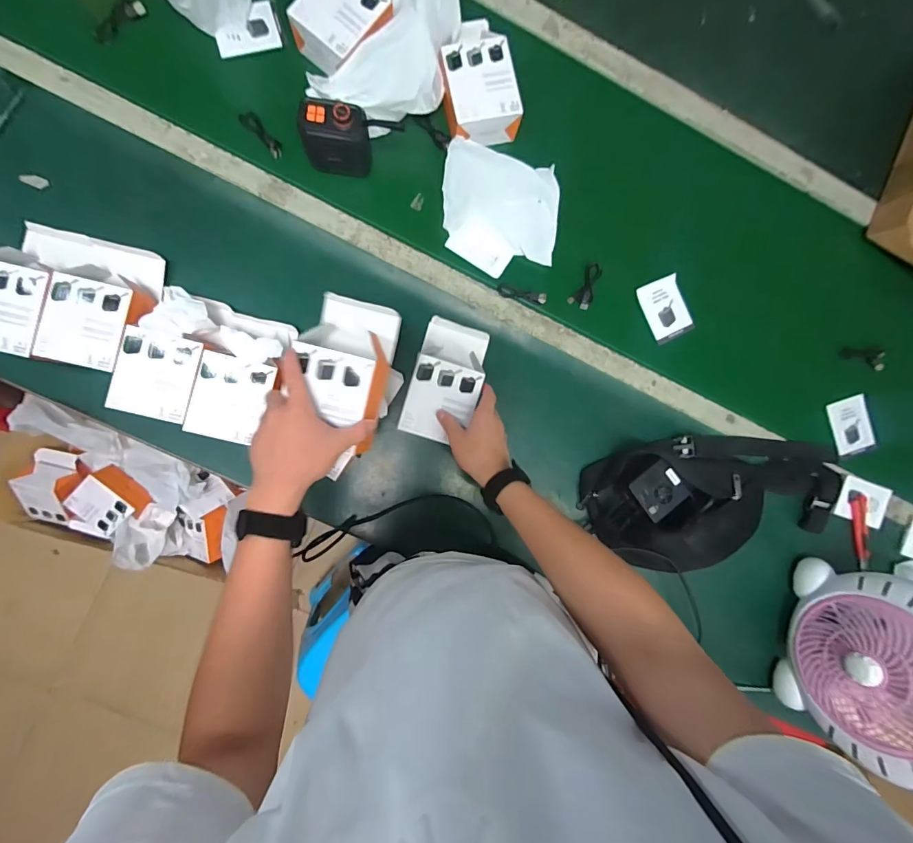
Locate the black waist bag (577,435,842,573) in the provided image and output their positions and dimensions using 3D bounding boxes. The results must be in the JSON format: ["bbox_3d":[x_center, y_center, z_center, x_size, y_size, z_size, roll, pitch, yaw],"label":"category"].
[{"bbox_3d":[0.423,0.116,0.660,0.423,0.064,0.184,-9,94,-6],"label":"black waist bag"}]

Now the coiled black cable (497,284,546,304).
[{"bbox_3d":[0.104,-0.201,0.653,0.077,0.011,0.020,12,91,-7],"label":"coiled black cable"}]

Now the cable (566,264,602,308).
[{"bbox_3d":[0.212,-0.219,0.666,0.034,0.007,0.076,29,89,-7],"label":"cable"}]

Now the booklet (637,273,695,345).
[{"bbox_3d":[0.345,-0.185,0.684,0.067,0.014,0.096,-25,95,-5],"label":"booklet"}]

